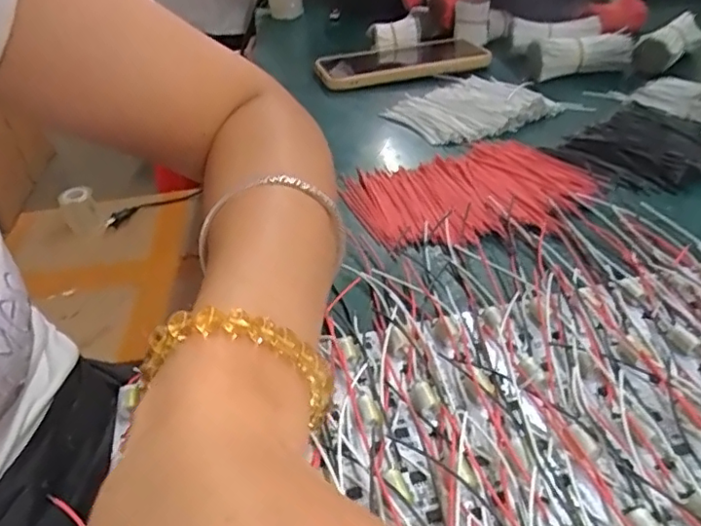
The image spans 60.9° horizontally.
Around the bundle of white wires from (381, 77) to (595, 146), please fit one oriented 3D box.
[{"bbox_3d":[0.108,-0.132,0.503,0.129,0.014,0.100,-21,38,-22],"label":"bundle of white wires"}]

